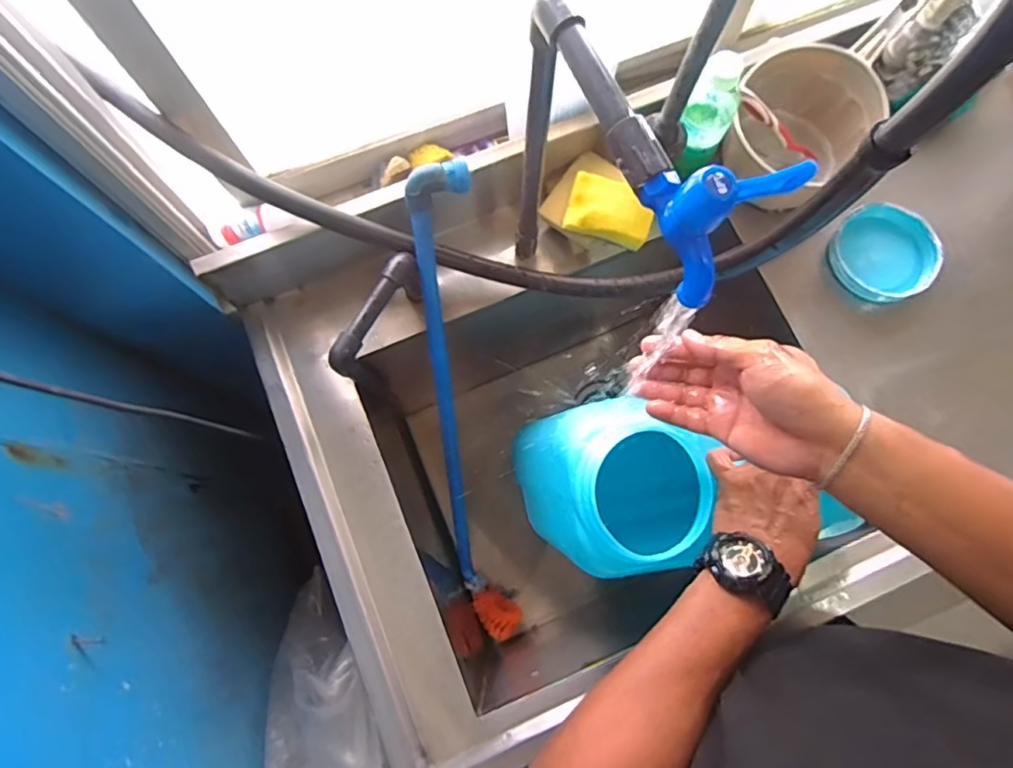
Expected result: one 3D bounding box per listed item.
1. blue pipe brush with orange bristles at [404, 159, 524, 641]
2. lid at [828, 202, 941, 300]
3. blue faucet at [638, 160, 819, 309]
[{"bbox_3d":[-0.053,0.079,0.743,0.093,0.077,0.700,-7,119,-2],"label":"blue pipe brush with orange bristles"},{"bbox_3d":[0.458,-0.158,0.689,0.121,0.028,0.117,0,75,0],"label":"lid"},{"bbox_3d":[0.117,-0.102,0.331,0.064,0.073,0.071,-42,79,-10],"label":"blue faucet"}]

